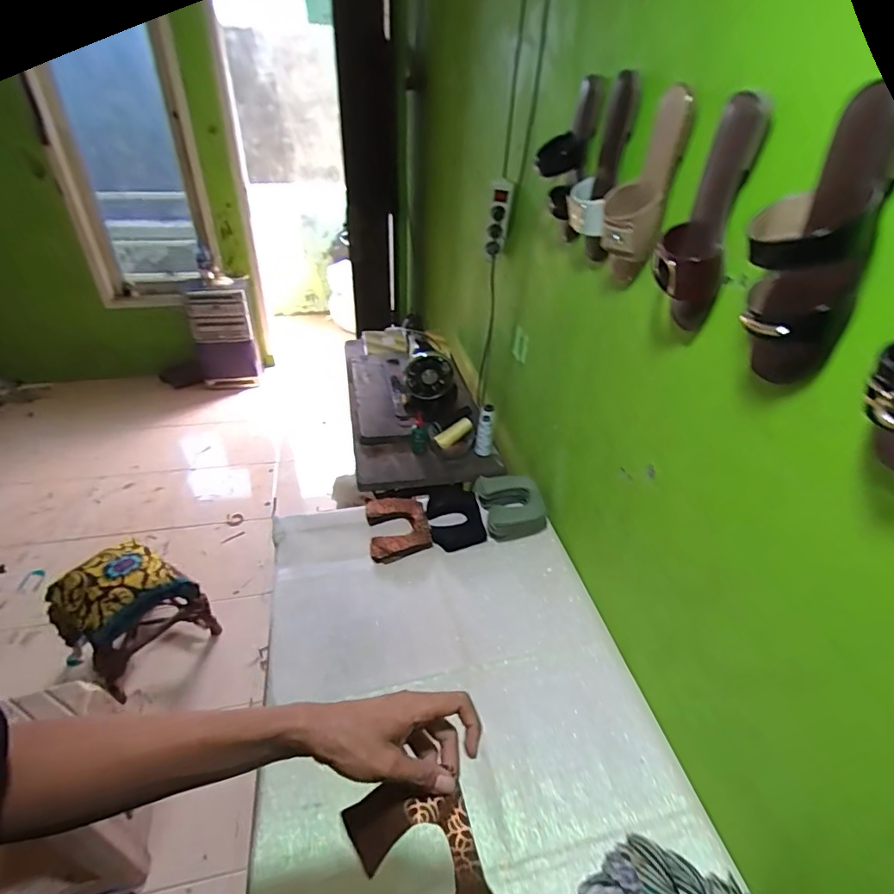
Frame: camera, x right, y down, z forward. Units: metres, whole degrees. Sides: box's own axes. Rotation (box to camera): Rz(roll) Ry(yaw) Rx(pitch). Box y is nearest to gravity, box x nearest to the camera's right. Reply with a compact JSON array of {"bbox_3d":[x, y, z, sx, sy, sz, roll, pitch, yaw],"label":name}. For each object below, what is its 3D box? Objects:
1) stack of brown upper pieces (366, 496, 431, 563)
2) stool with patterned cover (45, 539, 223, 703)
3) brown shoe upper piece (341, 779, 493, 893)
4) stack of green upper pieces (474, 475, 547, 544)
[{"bbox_3d":[-0.107,0.178,1.063,0.129,0.034,0.168,-5,37,-12],"label":"stack of brown upper pieces"},{"bbox_3d":[-0.972,0.507,1.489,0.330,0.352,0.328,25,41,26],"label":"stool with patterned cover"},{"bbox_3d":[-0.022,0.330,0.372,0.096,0.061,0.127,-9,38,-16],"label":"brown shoe upper piece"},{"bbox_3d":[0.145,0.135,1.104,0.135,0.070,0.151,-6,38,-13],"label":"stack of green upper pieces"}]

